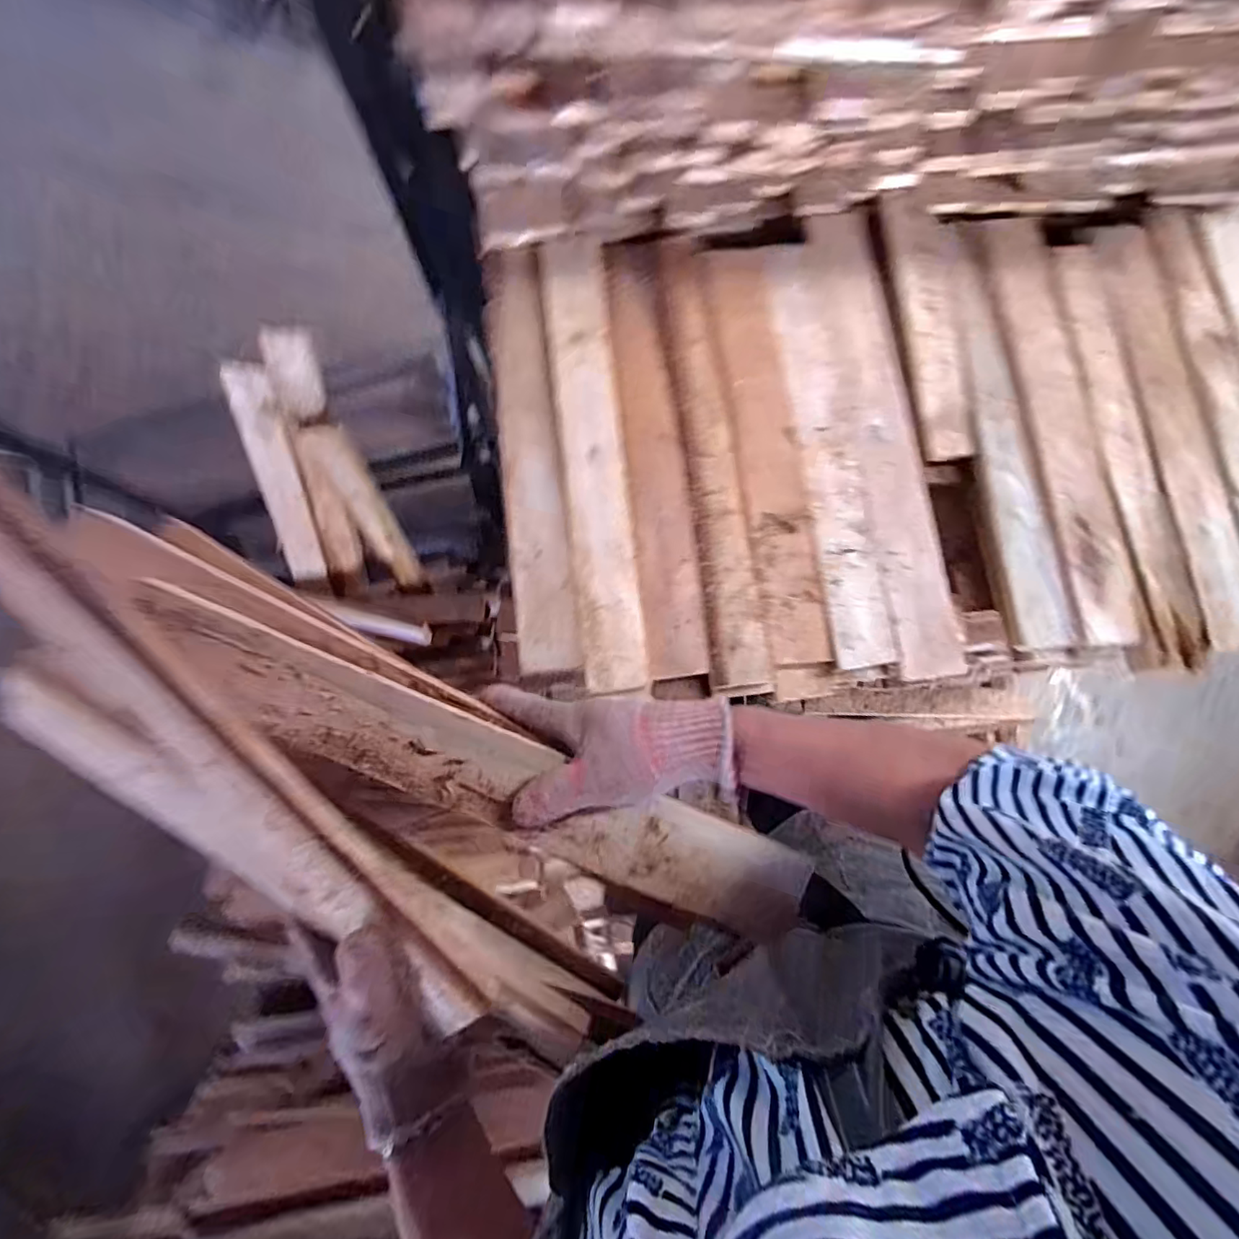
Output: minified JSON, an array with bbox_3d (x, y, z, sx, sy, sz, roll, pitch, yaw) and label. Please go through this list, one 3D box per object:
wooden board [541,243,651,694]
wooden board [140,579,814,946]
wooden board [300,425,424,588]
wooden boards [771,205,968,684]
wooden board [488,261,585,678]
[{"bbox_3d":[-0.026,-0.170,0.587,0.066,0.018,0.480,-6,77,-2],"label":"wooden board"},{"bbox_3d":[-0.093,0.097,0.374,0.450,0.020,0.067,24,78,1],"label":"wooden board"},{"bbox_3d":[-0.426,-0.188,0.978,0.064,0.337,0.036,-12,56,-4],"label":"wooden board"},{"bbox_3d":[0.248,-0.200,0.605,0.129,0.017,0.512,-6,77,-2],"label":"wooden boards"},{"bbox_3d":[-0.093,-0.176,0.583,0.058,0.014,0.457,-7,81,-1],"label":"wooden board"}]

